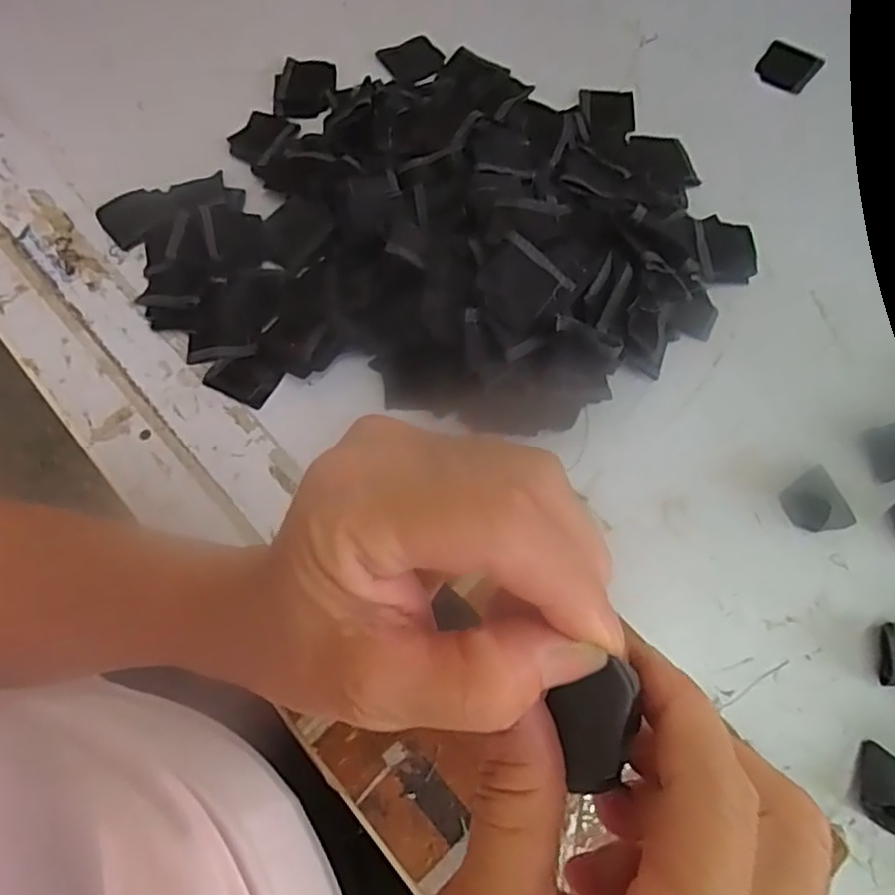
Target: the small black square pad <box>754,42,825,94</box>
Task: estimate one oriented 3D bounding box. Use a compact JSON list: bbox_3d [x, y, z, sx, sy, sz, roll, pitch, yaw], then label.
[{"bbox_3d":[0.306,-0.343,0.584,0.048,0.007,0.046,36,71,16],"label":"small black square pad"}]

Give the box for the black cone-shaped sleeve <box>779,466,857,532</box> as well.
[{"bbox_3d":[0.234,0.036,0.416,0.038,0.013,0.039,-16,66,-6],"label":"black cone-shaped sleeve"}]

